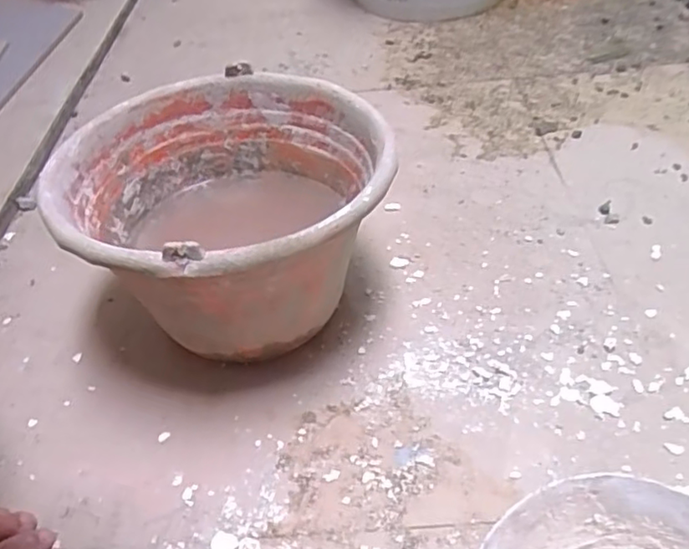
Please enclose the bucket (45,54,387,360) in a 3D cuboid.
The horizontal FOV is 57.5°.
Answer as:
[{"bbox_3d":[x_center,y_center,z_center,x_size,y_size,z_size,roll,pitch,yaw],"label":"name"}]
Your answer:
[{"bbox_3d":[-0.087,-0.033,0.519,0.241,0.165,0.245,-4,44,3],"label":"bucket"}]

